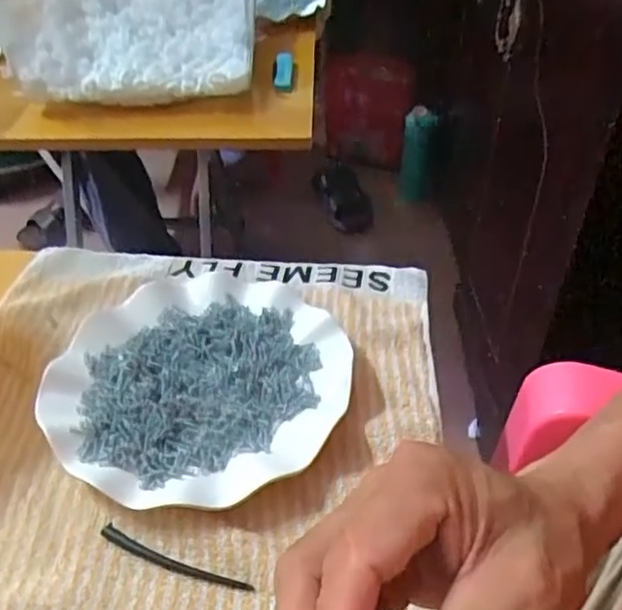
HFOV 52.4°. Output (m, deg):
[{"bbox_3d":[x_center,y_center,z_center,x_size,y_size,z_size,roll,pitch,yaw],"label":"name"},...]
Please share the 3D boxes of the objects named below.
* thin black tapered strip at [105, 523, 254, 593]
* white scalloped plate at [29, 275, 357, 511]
[{"bbox_3d":[-0.071,0.132,0.326,0.086,0.004,0.009,15,44,18],"label":"thin black tapered strip"},{"bbox_3d":[-0.069,0.045,0.401,0.173,0.014,0.180,0,41,0],"label":"white scalloped plate"}]

